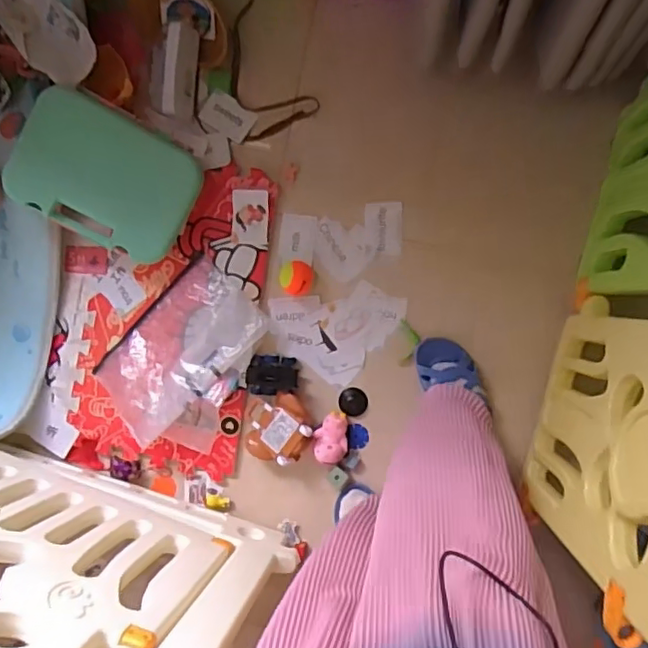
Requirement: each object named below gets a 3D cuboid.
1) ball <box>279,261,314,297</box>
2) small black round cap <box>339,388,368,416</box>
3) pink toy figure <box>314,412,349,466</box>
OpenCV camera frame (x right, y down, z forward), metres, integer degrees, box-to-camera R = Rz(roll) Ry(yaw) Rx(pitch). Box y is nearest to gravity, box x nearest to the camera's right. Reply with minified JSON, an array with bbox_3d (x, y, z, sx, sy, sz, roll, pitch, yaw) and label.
[{"bbox_3d":[-0.055,-0.088,1.134,0.064,0.057,0.065,0,92,7],"label":"ball"},{"bbox_3d":[0.056,0.151,1.148,0.055,0.010,0.052,0,92,7],"label":"small black round cap"},{"bbox_3d":[0.014,0.217,1.134,0.064,0.046,0.098,-1,92,7],"label":"pink toy figure"}]

